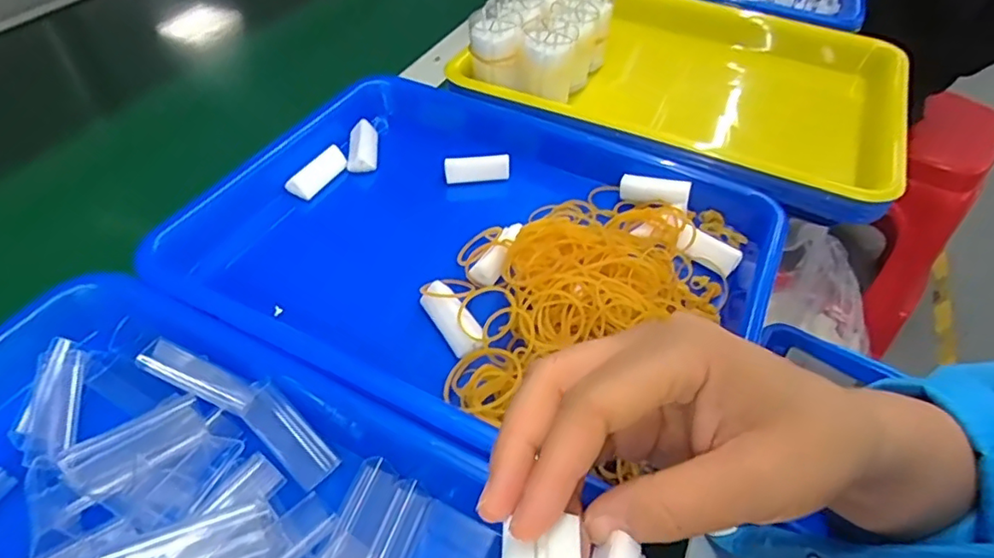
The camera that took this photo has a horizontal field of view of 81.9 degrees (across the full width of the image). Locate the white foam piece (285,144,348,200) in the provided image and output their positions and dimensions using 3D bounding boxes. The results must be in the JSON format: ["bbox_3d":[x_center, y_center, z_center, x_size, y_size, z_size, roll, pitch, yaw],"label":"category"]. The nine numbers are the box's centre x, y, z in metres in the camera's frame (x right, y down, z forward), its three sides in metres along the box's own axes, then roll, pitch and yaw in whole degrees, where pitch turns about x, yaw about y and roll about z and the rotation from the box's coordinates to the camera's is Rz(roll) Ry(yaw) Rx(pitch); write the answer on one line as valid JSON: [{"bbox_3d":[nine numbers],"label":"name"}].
[{"bbox_3d":[-0.125,-0.076,0.402,0.015,0.013,0.047,27,53,21],"label":"white foam piece"}]

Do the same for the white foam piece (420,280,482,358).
[{"bbox_3d":[-0.023,0.021,0.317,0.021,0.013,0.044,-26,67,-23],"label":"white foam piece"}]

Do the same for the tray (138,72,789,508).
[{"bbox_3d":[-0.017,-0.021,0.356,0.346,0.055,0.246,22,51,16],"label":"tray"}]

